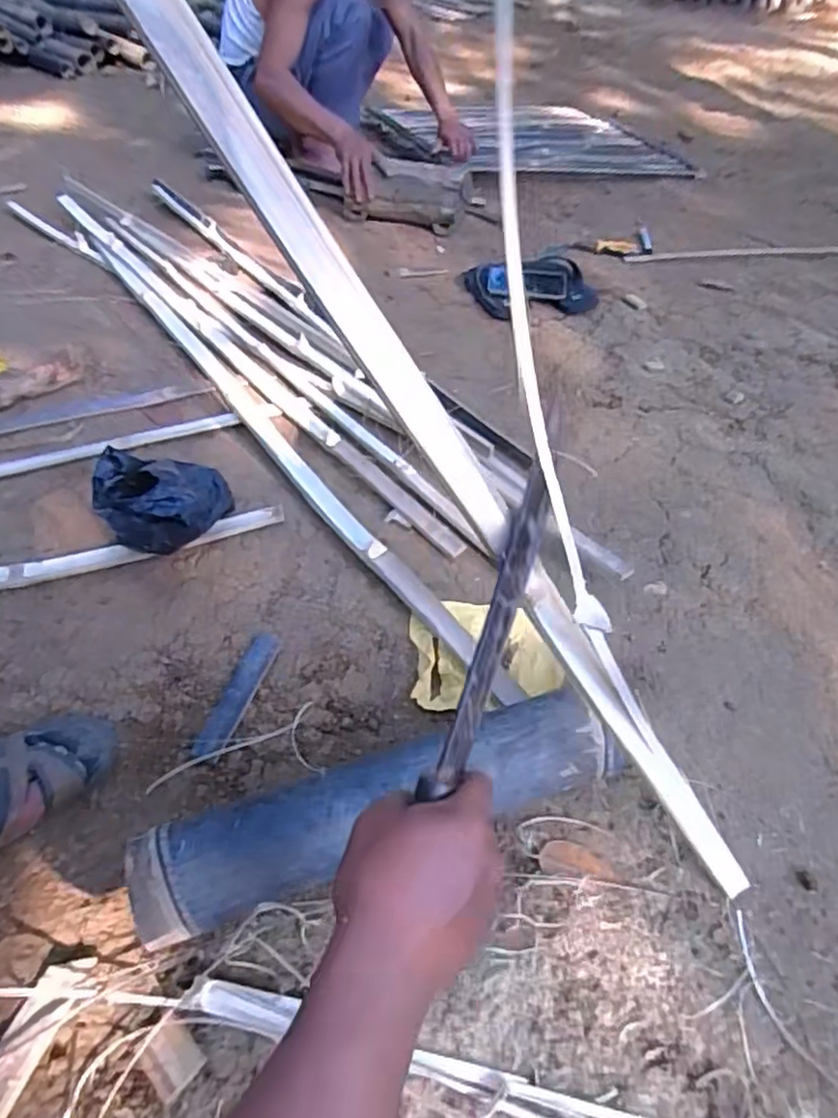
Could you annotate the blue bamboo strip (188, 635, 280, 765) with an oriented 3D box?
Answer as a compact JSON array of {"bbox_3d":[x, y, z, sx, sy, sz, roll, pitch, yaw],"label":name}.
[{"bbox_3d":[-0.203,0.151,0.763,0.037,0.012,0.165,14,47,10],"label":"blue bamboo strip"}]

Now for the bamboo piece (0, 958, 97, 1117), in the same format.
[{"bbox_3d":[-0.314,0.387,0.530,0.037,0.020,0.144,16,47,12],"label":"bamboo piece"}]

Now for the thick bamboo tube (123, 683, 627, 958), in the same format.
[{"bbox_3d":[-0.024,0.225,0.628,0.455,0.084,0.098,-18,49,-14],"label":"thick bamboo tube"}]

